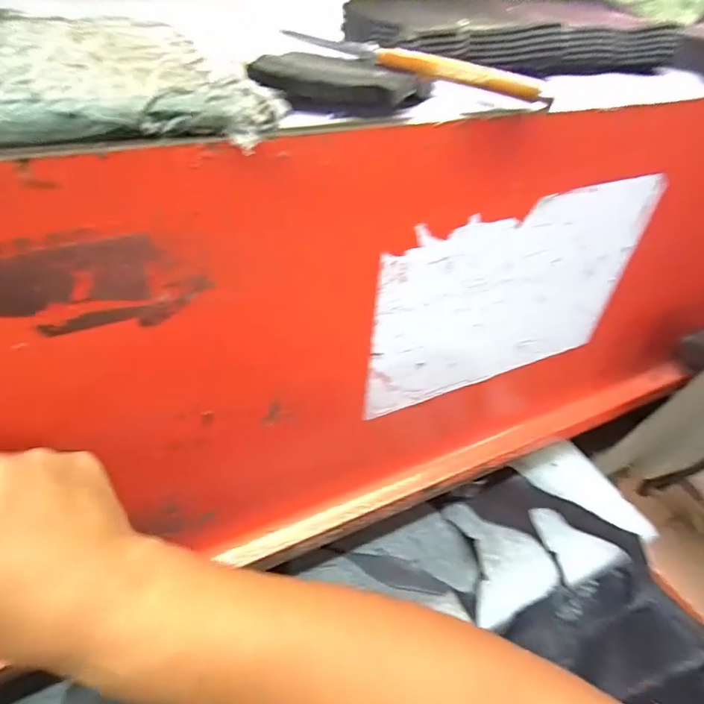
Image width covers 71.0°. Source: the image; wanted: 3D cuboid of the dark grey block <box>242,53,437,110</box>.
[{"bbox_3d":[-0.005,-0.140,0.256,0.089,0.018,0.048,4,42,4],"label":"dark grey block"}]

